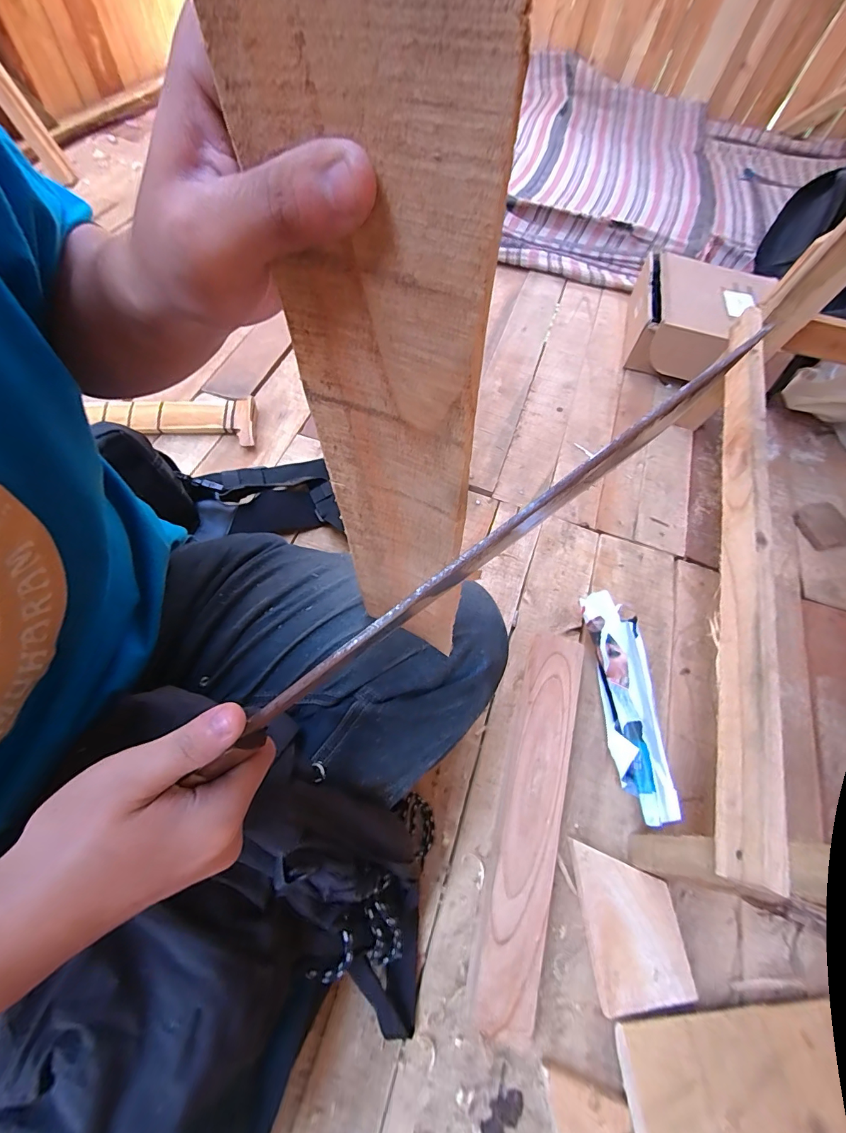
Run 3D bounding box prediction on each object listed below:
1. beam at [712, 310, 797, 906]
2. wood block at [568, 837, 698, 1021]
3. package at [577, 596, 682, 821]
[{"bbox_3d":[0.350,-0.046,0.442,0.028,0.061,0.670,19,63,6],"label":"beam"},{"bbox_3d":[0.210,0.360,0.416,0.094,0.020,0.132,-3,63,-4],"label":"wood block"},{"bbox_3d":[0.250,0.158,0.505,0.066,0.058,0.271,-2,63,-4],"label":"package"}]

